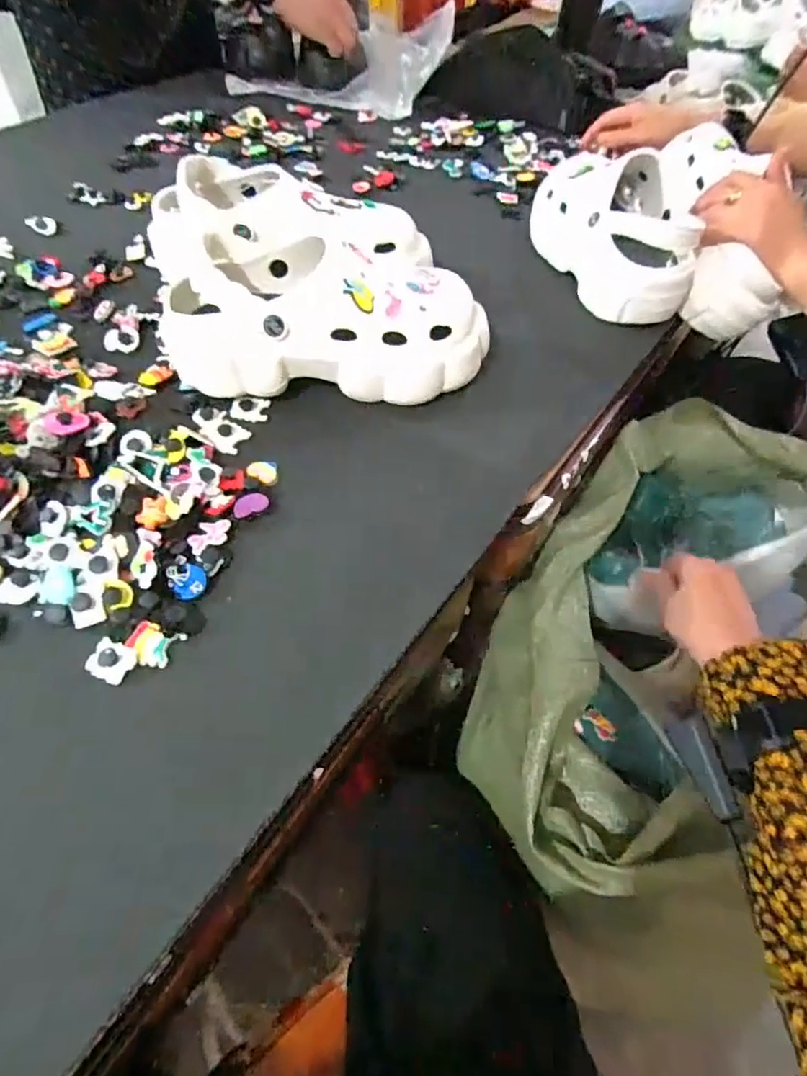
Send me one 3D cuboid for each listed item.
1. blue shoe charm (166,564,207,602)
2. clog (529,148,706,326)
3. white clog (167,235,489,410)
[{"bbox_3d":[-0.139,0.027,0.374,0.021,0.004,0.026,-25,59,-22],"label":"blue shoe charm"},{"bbox_3d":[0.228,-0.338,0.632,0.112,0.099,0.251,-13,54,-12],"label":"clog"},{"bbox_3d":[-0.060,-0.179,0.490,0.265,0.099,0.108,2,53,-4],"label":"white clog"}]

